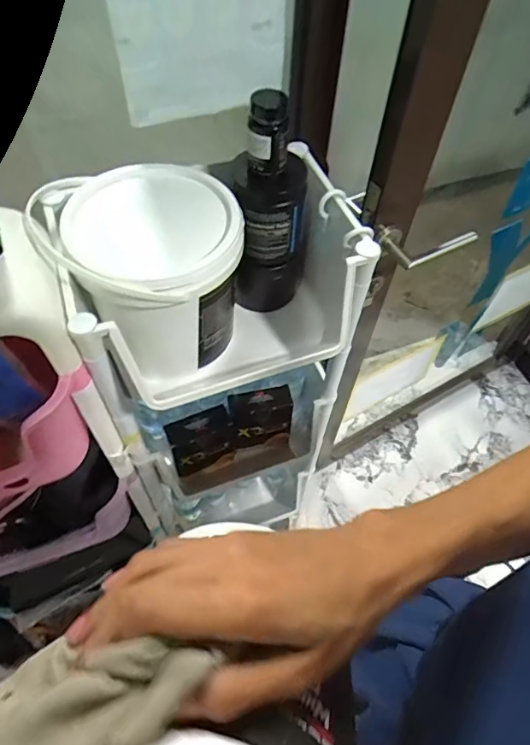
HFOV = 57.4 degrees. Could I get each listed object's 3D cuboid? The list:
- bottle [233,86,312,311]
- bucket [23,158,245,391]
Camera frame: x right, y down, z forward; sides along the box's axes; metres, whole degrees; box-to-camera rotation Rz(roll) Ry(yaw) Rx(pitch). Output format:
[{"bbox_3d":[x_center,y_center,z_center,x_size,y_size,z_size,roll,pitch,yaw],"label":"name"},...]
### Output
[{"bbox_3d":[0.008,-0.198,0.631,0.096,0.288,0.073,-16,60,-12],"label":"bottle"},{"bbox_3d":[-0.139,-0.124,0.601,0.207,0.193,0.221,1,58,-1],"label":"bucket"}]

